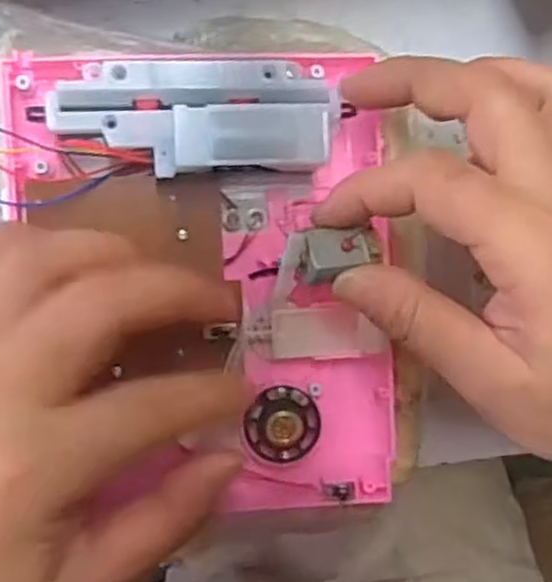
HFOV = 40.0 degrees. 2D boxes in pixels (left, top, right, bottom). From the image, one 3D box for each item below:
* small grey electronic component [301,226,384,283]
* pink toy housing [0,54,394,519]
[{"bbox_3d":[0.021,-0.012,0.247,0.025,0.012,0.016,-6,96,-5],"label":"small grey electronic component"},{"bbox_3d":[-0.022,0.000,0.263,0.134,0.039,0.166,-4,96,-5],"label":"pink toy housing"}]

